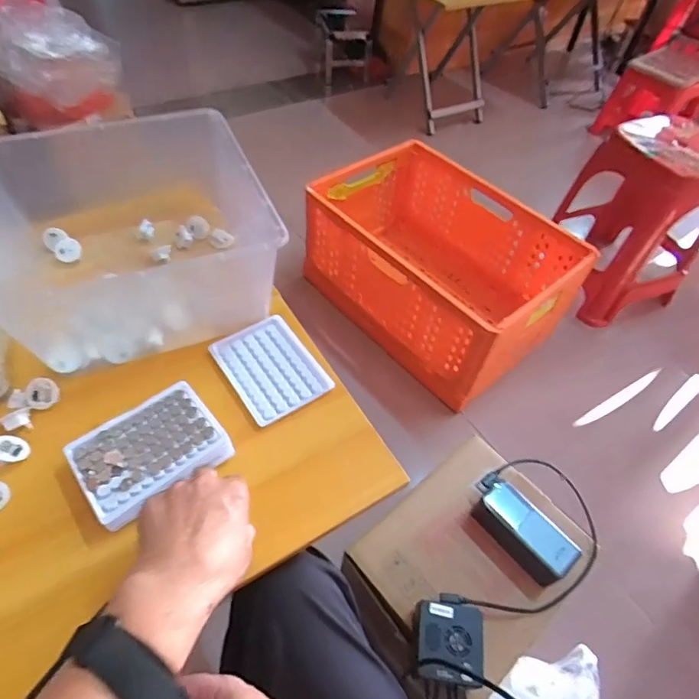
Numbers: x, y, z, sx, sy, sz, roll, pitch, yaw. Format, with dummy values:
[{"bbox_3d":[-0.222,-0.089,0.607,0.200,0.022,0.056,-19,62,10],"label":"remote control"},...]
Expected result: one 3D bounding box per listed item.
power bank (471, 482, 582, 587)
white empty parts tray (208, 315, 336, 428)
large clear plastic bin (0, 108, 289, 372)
[{"bbox_3d":[0.235,0.242,0.637,0.063,0.054,0.127,-30,61,-25],"label":"power bank"},{"bbox_3d":[-0.095,0.020,0.573,0.100,0.012,0.130,-27,60,-24],"label":"white empty parts tray"},{"bbox_3d":[-0.269,-0.141,0.598,0.301,0.144,0.283,-19,57,-19],"label":"large clear plastic bin"}]

